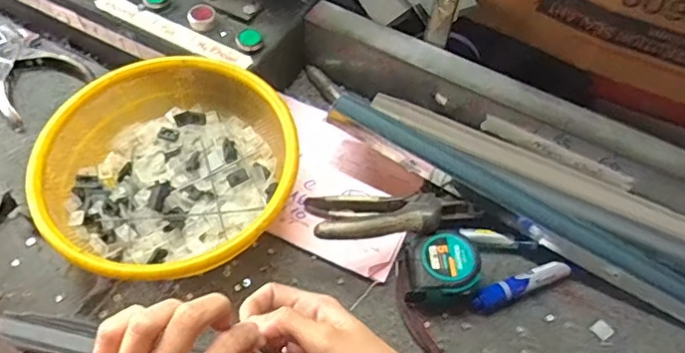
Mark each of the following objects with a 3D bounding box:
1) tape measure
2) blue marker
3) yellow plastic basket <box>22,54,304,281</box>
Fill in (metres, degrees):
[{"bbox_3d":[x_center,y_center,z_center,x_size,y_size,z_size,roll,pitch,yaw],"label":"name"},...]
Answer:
[{"bbox_3d":[0.090,0.081,0.521,0.063,0.042,0.061,-3,55,-7],"label":"tape measure"},{"bbox_3d":[0.168,0.102,0.524,0.105,0.012,0.020,-16,58,-16],"label":"blue marker"},{"bbox_3d":[-0.163,-0.001,0.532,0.227,0.091,0.223,3,54,-4],"label":"yellow plastic basket"}]

